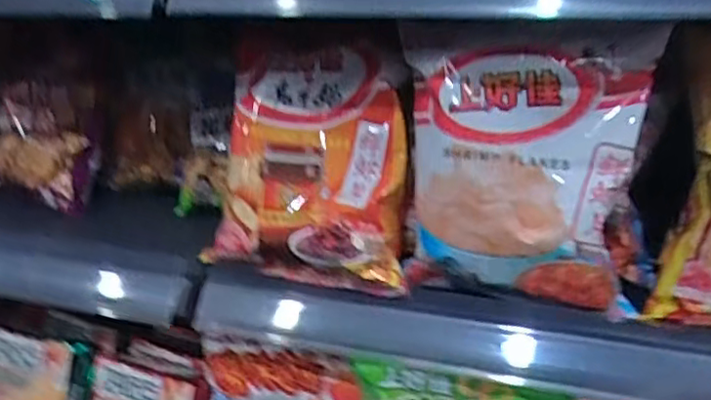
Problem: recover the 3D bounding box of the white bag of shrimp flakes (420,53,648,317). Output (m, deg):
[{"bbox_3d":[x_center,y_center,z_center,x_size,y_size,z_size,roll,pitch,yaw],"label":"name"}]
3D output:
[{"bbox_3d":[0.113,-0.016,0.458,0.146,0.164,0.031,6,19,16],"label":"white bag of shrimp flakes"}]

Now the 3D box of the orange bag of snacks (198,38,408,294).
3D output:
[{"bbox_3d":[-0.036,-0.030,0.533,0.157,0.184,0.071,8,20,22],"label":"orange bag of snacks"}]

